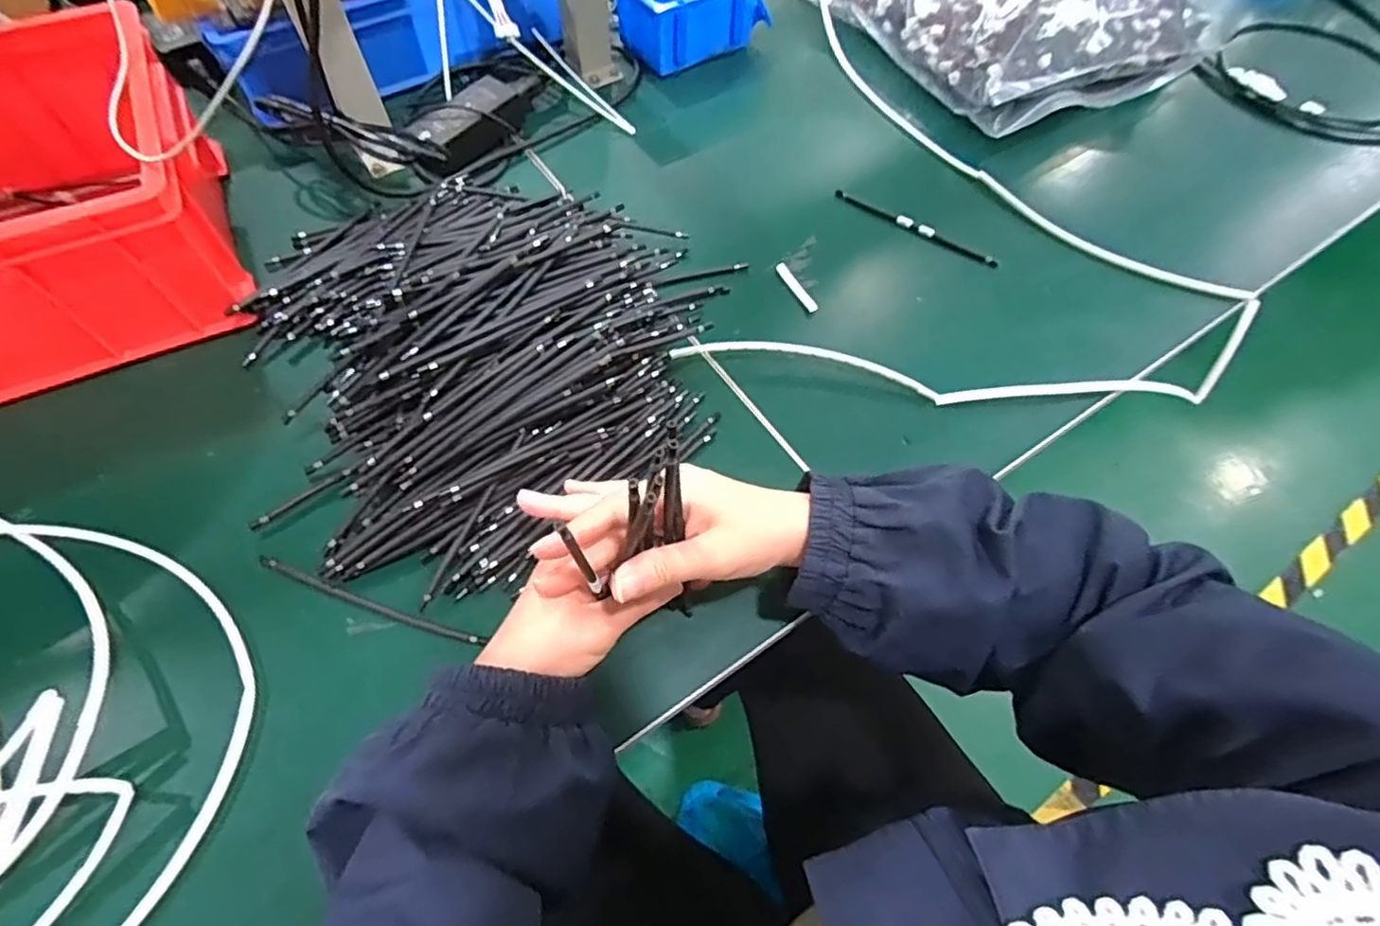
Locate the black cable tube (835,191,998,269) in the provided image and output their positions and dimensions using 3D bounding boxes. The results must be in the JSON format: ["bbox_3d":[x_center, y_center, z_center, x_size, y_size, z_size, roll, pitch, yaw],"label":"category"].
[{"bbox_3d":[0.205,-0.216,0.595,0.158,0.007,0.011,32,65,13],"label":"black cable tube"}]

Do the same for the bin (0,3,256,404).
[{"bbox_3d":[-0.533,-0.183,0.481,0.320,0.129,0.267,-22,64,-14],"label":"bin"}]

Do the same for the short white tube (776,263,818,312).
[{"bbox_3d":[0.091,-0.150,0.554,0.009,0.004,0.056,-23,66,-15],"label":"short white tube"}]

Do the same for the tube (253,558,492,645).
[{"bbox_3d":[-0.202,0.087,0.409,0.159,0.004,0.008,18,62,6],"label":"tube"}]

